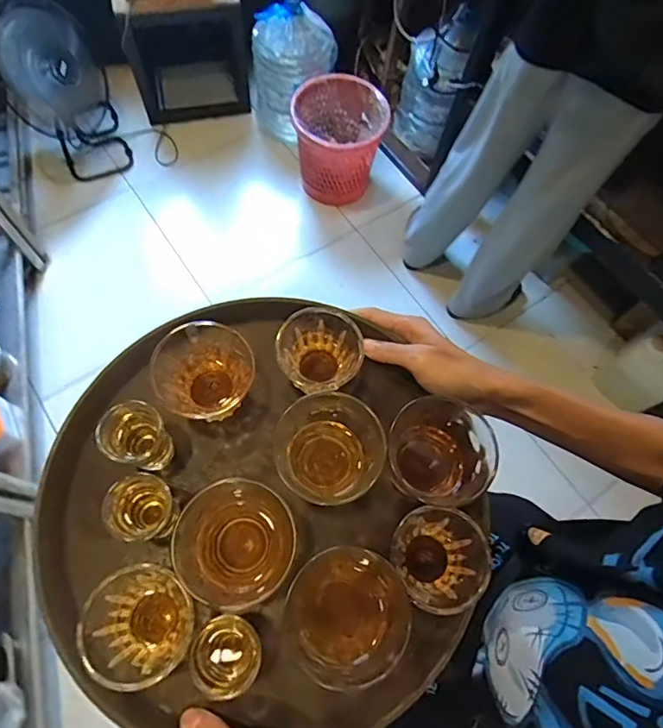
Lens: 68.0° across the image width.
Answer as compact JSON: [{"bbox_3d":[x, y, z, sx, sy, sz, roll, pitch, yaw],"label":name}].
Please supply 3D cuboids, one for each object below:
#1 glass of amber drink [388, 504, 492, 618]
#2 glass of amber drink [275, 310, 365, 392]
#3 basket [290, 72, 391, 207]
[{"bbox_3d":[0.077,0.145,0.364,0.062,0.066,0.065,29,71,12],"label":"glass of amber drink"},{"bbox_3d":[-0.012,-0.009,0.410,0.069,0.053,0.066,0,67,1],"label":"glass of amber drink"},{"bbox_3d":[0.035,-0.752,1.679,0.310,0.316,0.290,3,67,2],"label":"basket"}]

